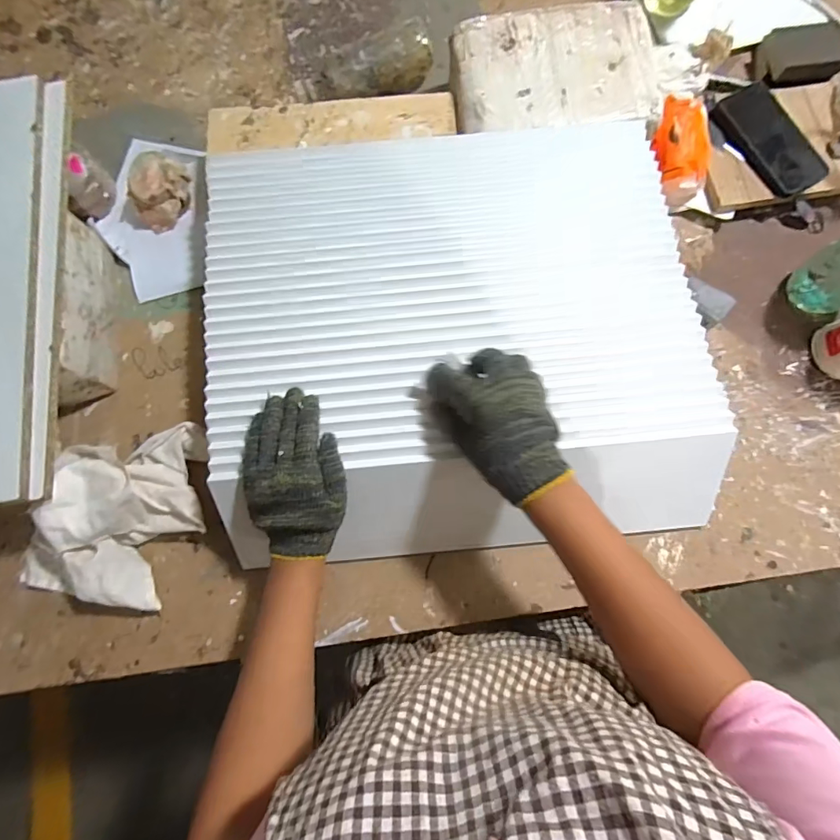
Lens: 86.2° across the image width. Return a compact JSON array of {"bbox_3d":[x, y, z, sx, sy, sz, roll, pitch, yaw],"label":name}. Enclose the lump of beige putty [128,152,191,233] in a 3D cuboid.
[{"bbox_3d":[-0.373,-0.325,0.639,0.067,0.052,0.086,9,79,3],"label":"lump of beige putty"}]

